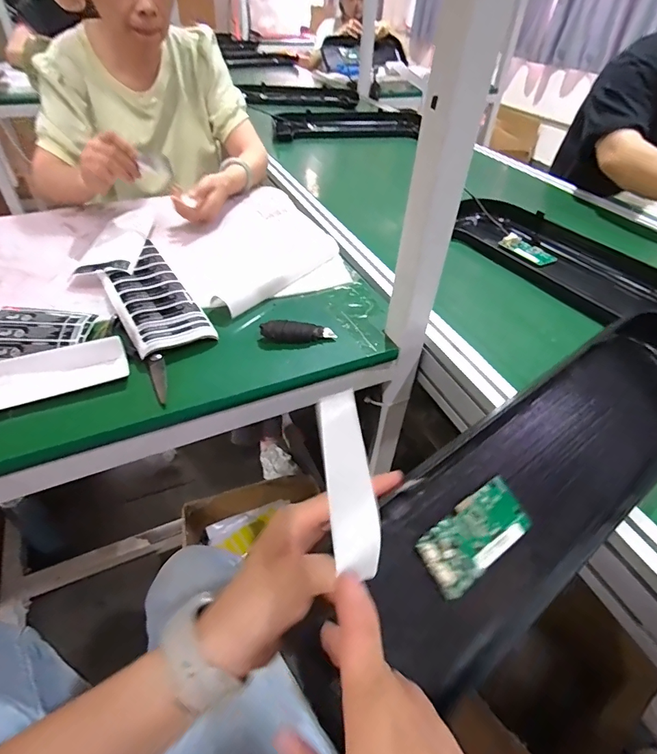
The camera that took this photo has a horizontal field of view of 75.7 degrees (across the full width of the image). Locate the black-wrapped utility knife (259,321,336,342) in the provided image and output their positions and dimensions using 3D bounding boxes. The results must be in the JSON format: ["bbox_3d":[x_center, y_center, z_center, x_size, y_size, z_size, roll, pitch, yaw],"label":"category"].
[{"bbox_3d":[-0.039,-0.059,0.547,0.094,0.026,0.023,-5,44,-8],"label":"black-wrapped utility knife"}]

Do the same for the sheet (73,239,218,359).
[{"bbox_3d":[-0.248,-0.108,0.581,0.102,0.033,0.233,-25,50,-27],"label":"sheet"}]

